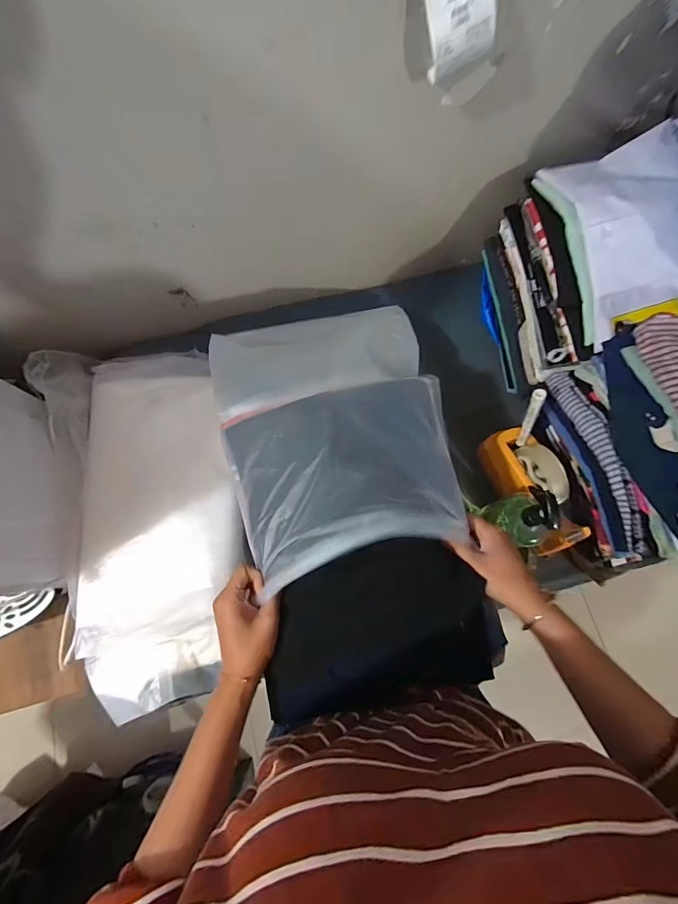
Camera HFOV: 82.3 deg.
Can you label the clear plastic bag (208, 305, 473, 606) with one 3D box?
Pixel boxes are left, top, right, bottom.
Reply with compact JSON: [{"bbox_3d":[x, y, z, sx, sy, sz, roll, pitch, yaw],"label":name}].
[{"bbox_3d":[-0.002,-0.045,0.481,0.278,0.133,0.343,-13,76,-5],"label":"clear plastic bag"}]

